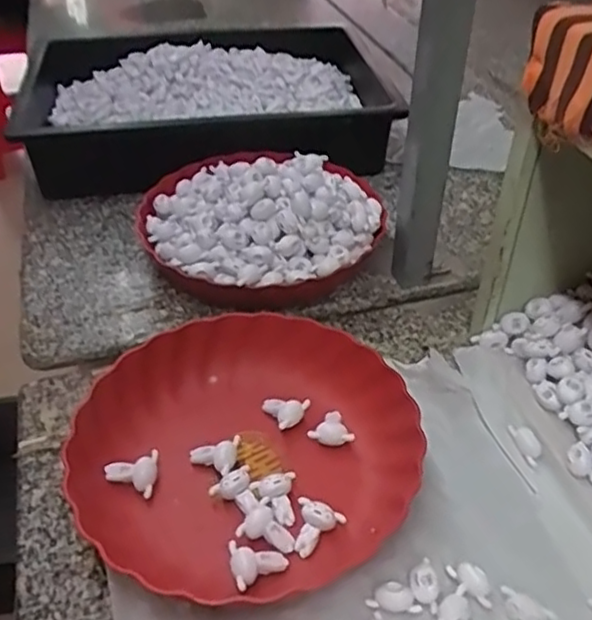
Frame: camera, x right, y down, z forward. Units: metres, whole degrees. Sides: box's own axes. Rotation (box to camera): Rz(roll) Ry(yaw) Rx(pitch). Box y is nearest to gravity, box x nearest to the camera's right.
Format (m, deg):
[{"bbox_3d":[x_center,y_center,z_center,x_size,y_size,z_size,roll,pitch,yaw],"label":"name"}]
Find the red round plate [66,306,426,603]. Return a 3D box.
[{"bbox_3d":[-0.040,0.092,0.495,0.242,0.043,0.230,0,41,0],"label":"red round plate"}]

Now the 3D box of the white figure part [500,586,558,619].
[{"bbox_3d":[0.143,0.188,0.412,0.034,0.012,0.016,21,45,23],"label":"white figure part"}]

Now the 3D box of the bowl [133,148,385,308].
[{"bbox_3d":[-0.034,-0.093,0.675,0.234,0.103,0.214,0,41,0],"label":"bowl"}]

